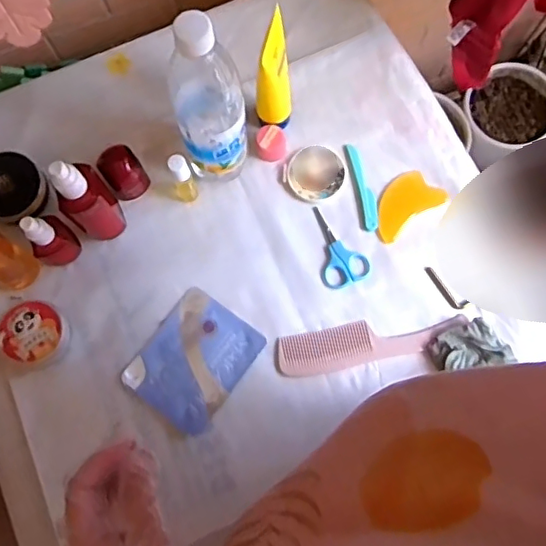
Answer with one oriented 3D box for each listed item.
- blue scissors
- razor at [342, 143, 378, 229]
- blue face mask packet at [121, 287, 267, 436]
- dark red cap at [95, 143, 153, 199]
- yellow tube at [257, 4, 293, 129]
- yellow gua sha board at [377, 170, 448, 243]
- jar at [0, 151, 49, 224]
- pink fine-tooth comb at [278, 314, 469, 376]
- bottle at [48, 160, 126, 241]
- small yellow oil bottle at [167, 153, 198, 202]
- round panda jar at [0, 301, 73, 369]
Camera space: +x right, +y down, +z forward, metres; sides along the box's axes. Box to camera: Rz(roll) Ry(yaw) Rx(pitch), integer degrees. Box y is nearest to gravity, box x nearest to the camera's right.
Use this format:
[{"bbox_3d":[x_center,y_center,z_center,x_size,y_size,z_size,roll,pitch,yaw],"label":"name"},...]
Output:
[{"bbox_3d":[0.067,-0.031,0.631,0.051,0.004,0.093,-23,77,-4],"label":"blue scissors"},{"bbox_3d":[0.101,-0.098,0.645,0.018,0.004,0.105,-11,76,-1],"label":"razor"},{"bbox_3d":[-0.083,0.090,0.605,0.102,0.011,0.124,35,80,9],"label":"blue face mask packet"},{"bbox_3d":[-0.164,-0.110,0.635,0.041,0.050,0.041,0,76,1],"label":"dark red cap"},{"bbox_3d":[0.001,-0.202,0.601,0.037,0.147,0.055,-5,76,0],"label":"yellow tube"},{"bbox_3d":[0.146,-0.079,0.639,0.086,0.010,0.051,-36,78,-7],"label":"yellow gua sha board"},{"bbox_3d":[-0.285,-0.092,0.632,0.069,0.033,0.079,-30,78,-6],"label":"jar"},{"bbox_3d":[0.104,0.070,0.604,0.194,0.010,0.044,-12,76,-2],"label":"pink fine-tooth comb"},{"bbox_3d":[-0.183,-0.069,0.573,0.048,0.156,0.036,-39,79,-8],"label":"bottle"},{"bbox_3d":[-0.095,-0.098,0.614,0.021,0.089,0.020,-25,77,-5],"label":"small yellow oil bottle"},{"bbox_3d":[-0.248,0.063,0.602,0.062,0.043,0.062,0,76,1],"label":"round panda jar"}]

